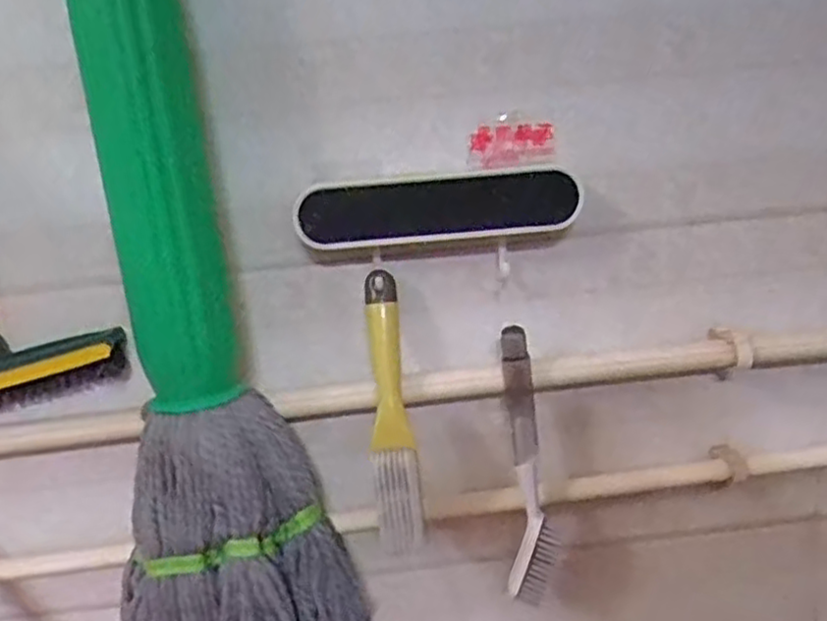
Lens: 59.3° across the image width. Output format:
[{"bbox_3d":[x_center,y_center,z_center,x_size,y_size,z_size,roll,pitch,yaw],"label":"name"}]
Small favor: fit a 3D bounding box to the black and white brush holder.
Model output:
[{"bbox_3d":[0.019,-0.079,0.577,0.218,0.058,0.031,-5,14,0],"label":"black and white brush holder"}]

